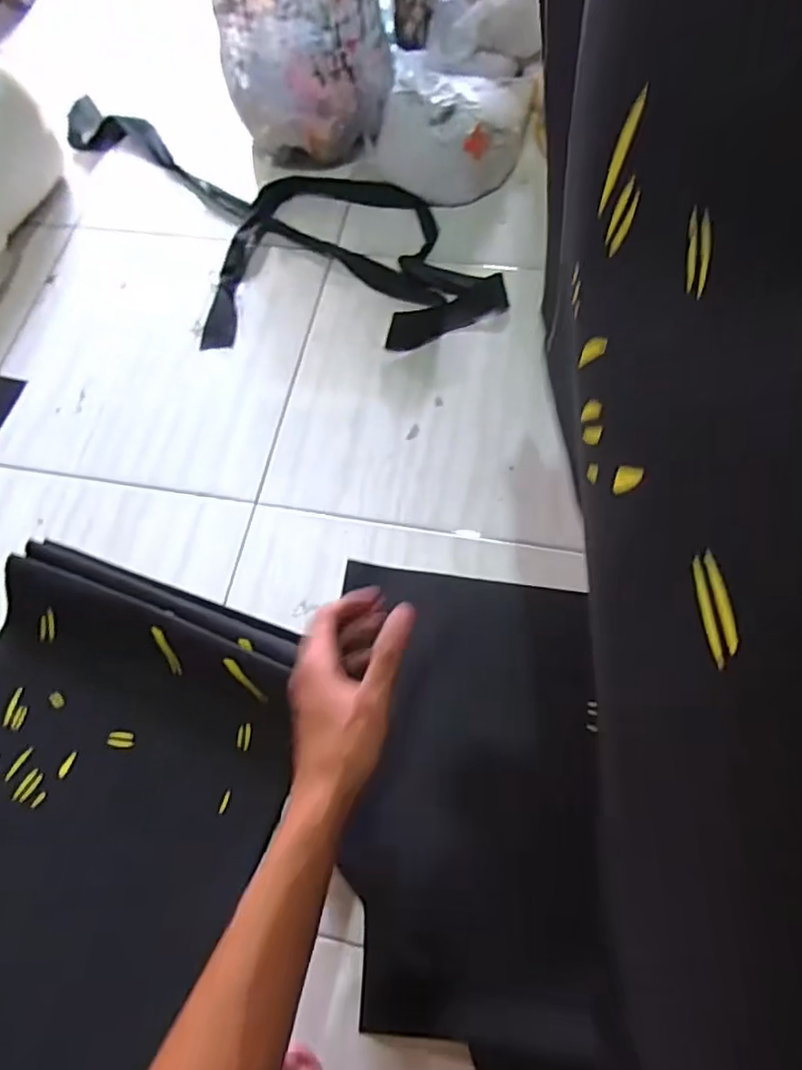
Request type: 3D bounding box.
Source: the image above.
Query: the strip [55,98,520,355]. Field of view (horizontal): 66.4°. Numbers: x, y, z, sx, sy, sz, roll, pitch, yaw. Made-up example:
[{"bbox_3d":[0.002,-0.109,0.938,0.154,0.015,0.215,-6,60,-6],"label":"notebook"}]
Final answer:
[{"bbox_3d":[-0.192,-0.447,0.847,0.343,0.030,0.658,-36,73,-12],"label":"strip"}]

